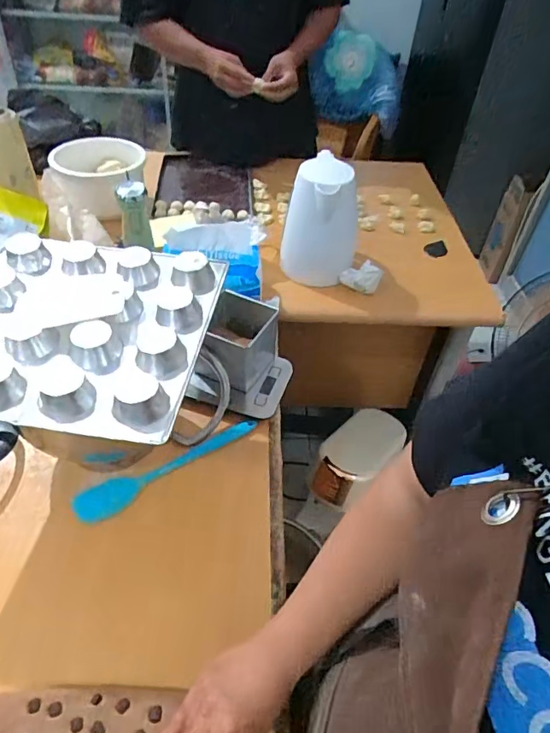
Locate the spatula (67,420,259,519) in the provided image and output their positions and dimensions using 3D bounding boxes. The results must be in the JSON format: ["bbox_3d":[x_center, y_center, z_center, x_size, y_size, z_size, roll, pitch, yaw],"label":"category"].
[{"bbox_3d":[-0.143,0.143,0.694,0.268,0.022,0.038,-23,51,-25],"label":"spatula"}]

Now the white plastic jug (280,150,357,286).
[{"bbox_3d":[0.100,-0.287,0.981,0.114,0.211,0.129,27,49,20],"label":"white plastic jug"}]

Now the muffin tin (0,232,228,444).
[{"bbox_3d":[-0.234,-0.049,0.573,0.300,0.051,0.284,8,45,3],"label":"muffin tin"}]

